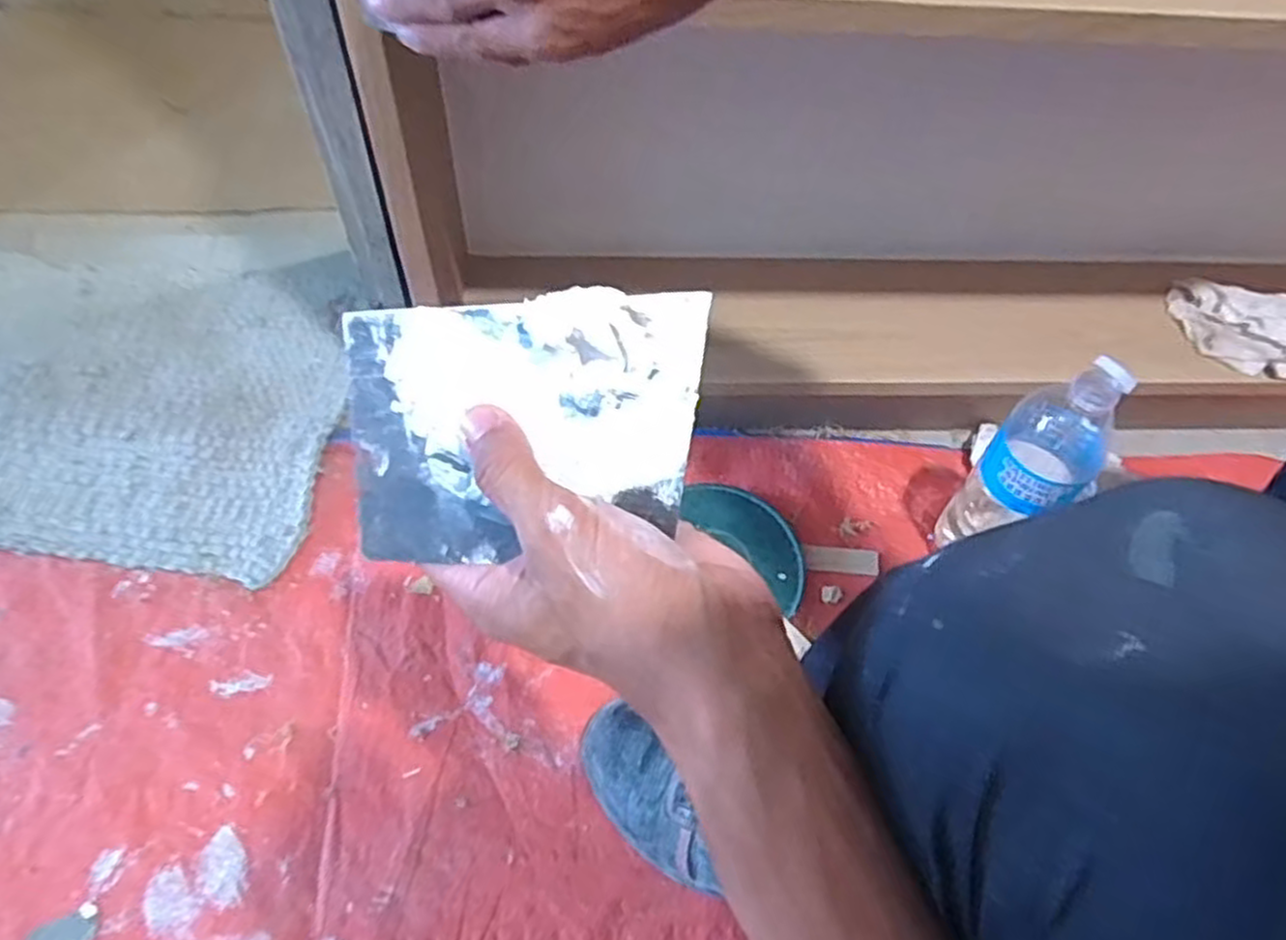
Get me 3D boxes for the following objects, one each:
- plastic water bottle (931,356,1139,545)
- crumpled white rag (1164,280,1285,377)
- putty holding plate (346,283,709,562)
[{"bbox_3d":[0.327,-0.013,0.642,0.069,0.227,0.092,32,62,16],"label":"plastic water bottle"},{"bbox_3d":[0.626,-0.136,0.775,0.183,0.017,0.091,16,78,10],"label":"crumpled white rag"},{"bbox_3d":[-0.047,-0.015,0.272,0.137,0.011,0.092,0,88,17],"label":"putty holding plate"}]

